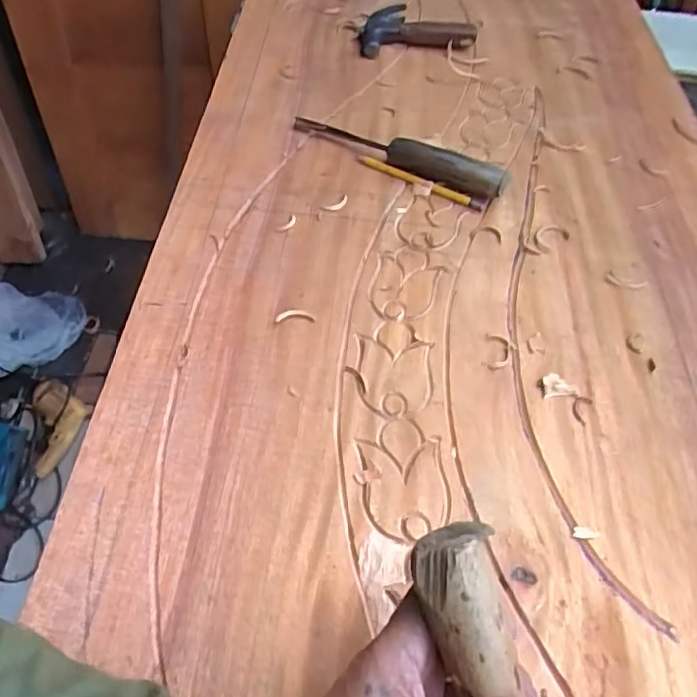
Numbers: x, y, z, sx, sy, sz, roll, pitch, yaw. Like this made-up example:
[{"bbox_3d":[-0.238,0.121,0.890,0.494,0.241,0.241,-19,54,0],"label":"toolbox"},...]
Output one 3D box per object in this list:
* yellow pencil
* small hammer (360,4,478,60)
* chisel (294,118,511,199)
[{"bbox_3d":[0.075,-0.176,0.636,0.147,0.008,0.012,27,57,17],"label":"yellow pencil"},{"bbox_3d":[0.091,-0.429,0.819,0.157,0.029,0.078,-7,54,-8],"label":"small hammer"},{"bbox_3d":[0.050,-0.209,0.644,0.244,0.032,0.030,21,55,13],"label":"chisel"}]

